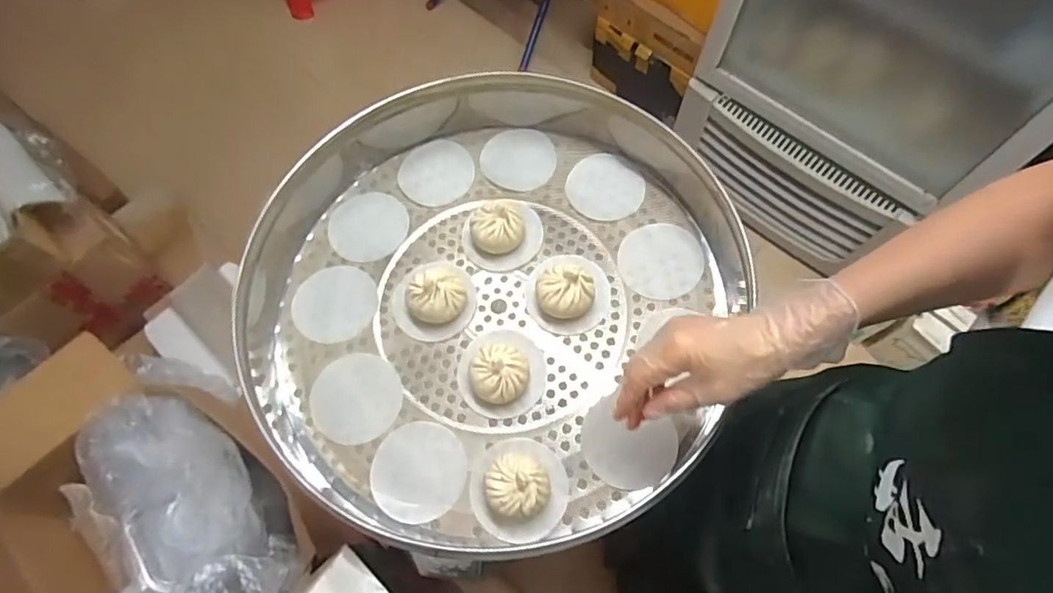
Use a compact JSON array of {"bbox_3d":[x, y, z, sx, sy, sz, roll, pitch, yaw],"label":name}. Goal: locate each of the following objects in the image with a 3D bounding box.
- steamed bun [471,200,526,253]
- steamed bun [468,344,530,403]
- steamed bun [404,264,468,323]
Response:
[{"bbox_3d":[-0.035,-0.083,0.637,0.059,0.058,0.058,0,67,-1],"label":"steamed bun"},{"bbox_3d":[-0.028,0.080,0.569,0.059,0.057,0.057,0,67,-1],"label":"steamed bun"},{"bbox_3d":[-0.100,-0.008,0.608,0.064,0.054,0.075,-9,68,-4],"label":"steamed bun"}]

